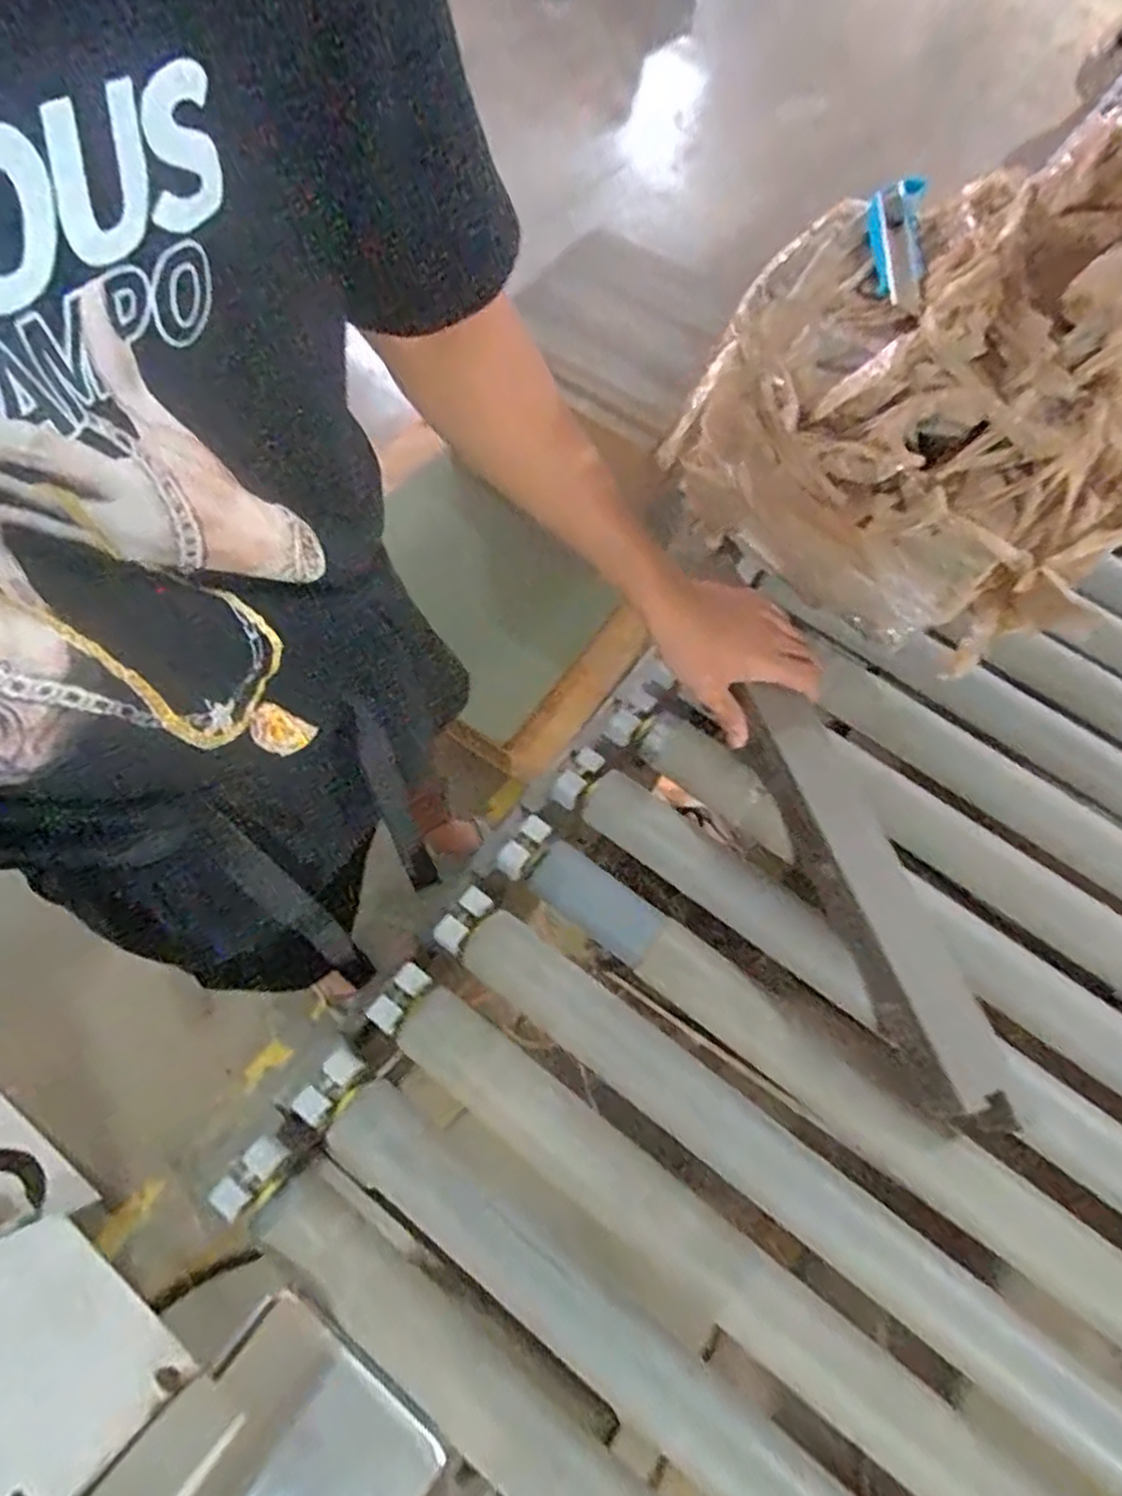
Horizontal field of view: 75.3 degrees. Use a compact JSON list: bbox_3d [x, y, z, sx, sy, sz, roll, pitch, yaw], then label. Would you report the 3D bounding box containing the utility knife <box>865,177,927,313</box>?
[{"bbox_3d":[0.250,-0.372,0.540,0.035,0.022,0.145,10,64,0],"label":"utility knife"}]

